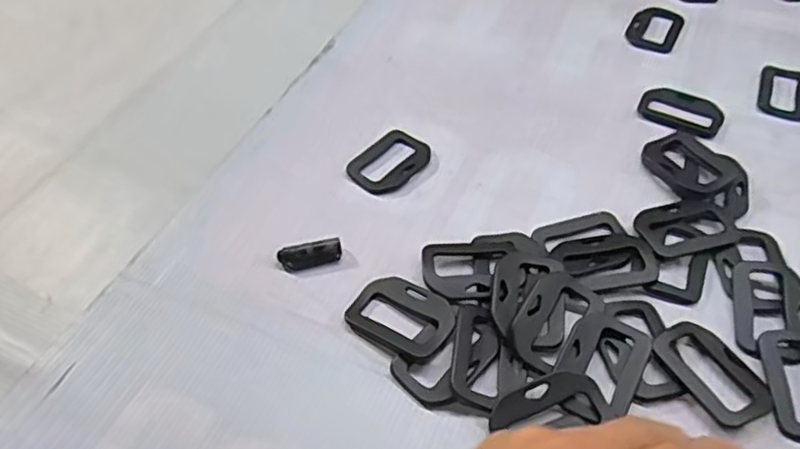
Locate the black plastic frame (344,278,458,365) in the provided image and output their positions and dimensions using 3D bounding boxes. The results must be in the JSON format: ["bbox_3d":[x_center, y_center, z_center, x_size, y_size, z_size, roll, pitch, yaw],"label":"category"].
[{"bbox_3d":[0.001,0.052,0.376,0.060,0.008,0.044,27,55,22],"label":"black plastic frame"}]

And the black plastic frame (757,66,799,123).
[{"bbox_3d":[0.303,-0.102,0.507,0.043,0.008,0.055,17,52,15],"label":"black plastic frame"}]

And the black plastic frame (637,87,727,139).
[{"bbox_3d":[0.214,-0.086,0.498,0.060,0.004,0.043,21,53,18],"label":"black plastic frame"}]

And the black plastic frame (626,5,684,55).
[{"bbox_3d":[0.224,-0.173,0.572,0.041,0.004,0.066,23,53,19],"label":"black plastic frame"}]

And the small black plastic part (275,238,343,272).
[{"bbox_3d":[-0.055,0.019,0.408,0.039,0.009,0.013,-13,50,-10],"label":"small black plastic part"}]

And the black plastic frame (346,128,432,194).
[{"bbox_3d":[-0.007,-0.046,0.467,0.041,0.004,0.062,31,57,25],"label":"black plastic frame"}]

